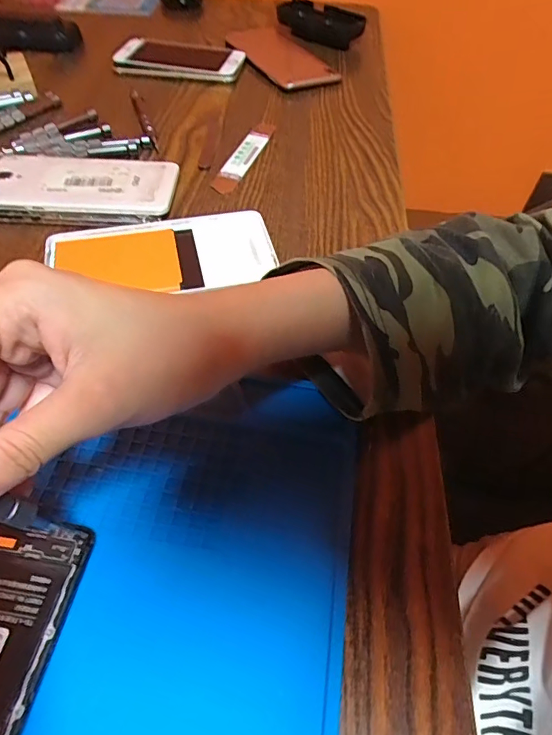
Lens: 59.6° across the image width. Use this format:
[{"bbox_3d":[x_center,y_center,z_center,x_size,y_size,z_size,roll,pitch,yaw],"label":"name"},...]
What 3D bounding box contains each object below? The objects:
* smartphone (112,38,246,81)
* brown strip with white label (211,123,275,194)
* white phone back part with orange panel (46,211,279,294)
[{"bbox_3d":[-0.107,-0.340,0.531,0.136,0.015,0.070,5,52,-2],"label":"smartphone"},{"bbox_3d":[-0.028,-0.187,0.425,0.021,0.005,0.115,16,53,9],"label":"brown strip with white label"},{"bbox_3d":[-0.078,-0.079,0.335,0.149,0.013,0.072,-8,53,-9],"label":"white phone back part with orange panel"}]

